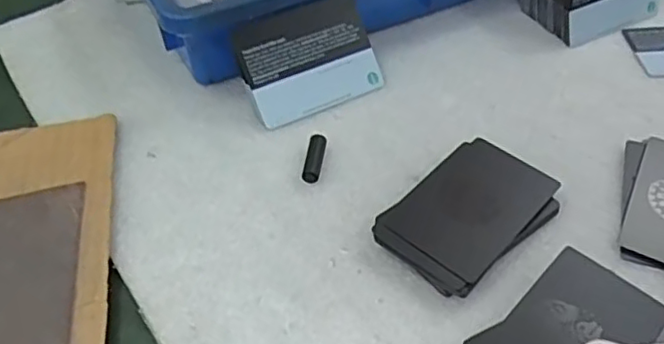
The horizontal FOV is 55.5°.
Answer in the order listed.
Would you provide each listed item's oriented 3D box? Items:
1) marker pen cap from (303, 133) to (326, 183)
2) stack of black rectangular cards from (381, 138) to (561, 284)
[{"bbox_3d":[-0.010,-0.007,0.358,0.010,0.010,0.031,6,48,6],"label":"marker pen cap"},{"bbox_3d":[0.074,0.019,0.332,0.054,0.013,0.086,34,56,27],"label":"stack of black rectangular cards"}]

